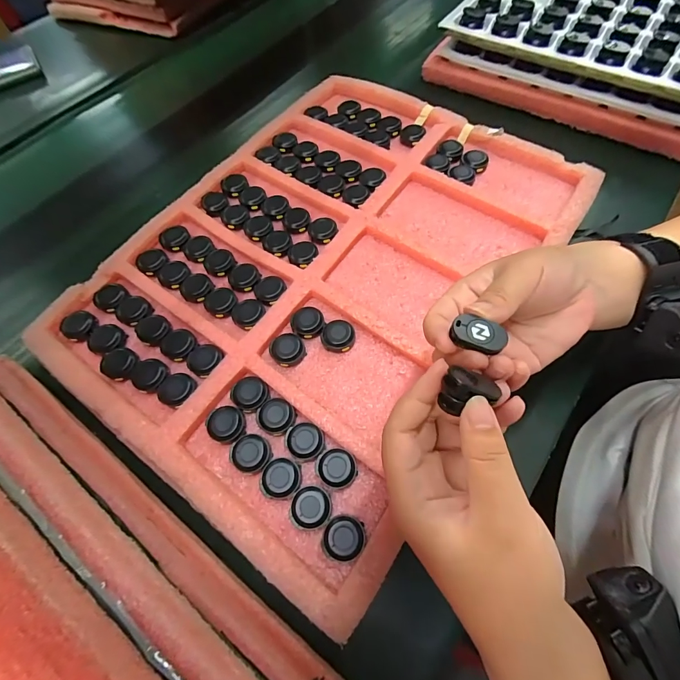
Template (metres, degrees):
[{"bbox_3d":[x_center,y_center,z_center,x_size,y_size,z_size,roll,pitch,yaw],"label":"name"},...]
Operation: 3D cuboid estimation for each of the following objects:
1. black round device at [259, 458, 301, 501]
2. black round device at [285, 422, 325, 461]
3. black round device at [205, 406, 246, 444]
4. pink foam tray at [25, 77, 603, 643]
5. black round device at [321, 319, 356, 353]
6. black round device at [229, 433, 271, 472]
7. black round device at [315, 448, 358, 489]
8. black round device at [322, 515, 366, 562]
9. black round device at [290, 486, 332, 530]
[{"bbox_3d":[-0.045,0.106,0.278,0.030,0.013,0.028,-3,63,6],"label":"black round device"},{"bbox_3d":[-0.028,0.081,0.290,0.031,0.013,0.027,20,67,16],"label":"black round device"},{"bbox_3d":[-0.094,0.069,0.297,0.030,0.012,0.028,-3,63,6],"label":"black round device"},{"bbox_3d":[-0.009,-0.086,0.368,0.363,0.024,0.498,32,70,15],"label":"pink foam tray"},{"bbox_3d":[-0.002,-0.004,0.331,0.030,0.014,0.027,-2,63,6],"label":"black round device"},{"bbox_3d":[-0.071,0.090,0.287,0.030,0.012,0.028,-3,63,6],"label":"black round device"},{"bbox_3d":[-0.003,0.099,0.280,0.030,0.012,0.029,-3,63,6],"label":"black round device"},{"bbox_3d":[0.003,0.141,0.259,0.029,0.014,0.027,-3,63,6],"label":"black round device"},{"bbox_3d":[-0.022,0.124,0.268,0.029,0.014,0.028,-3,63,6],"label":"black round device"}]

